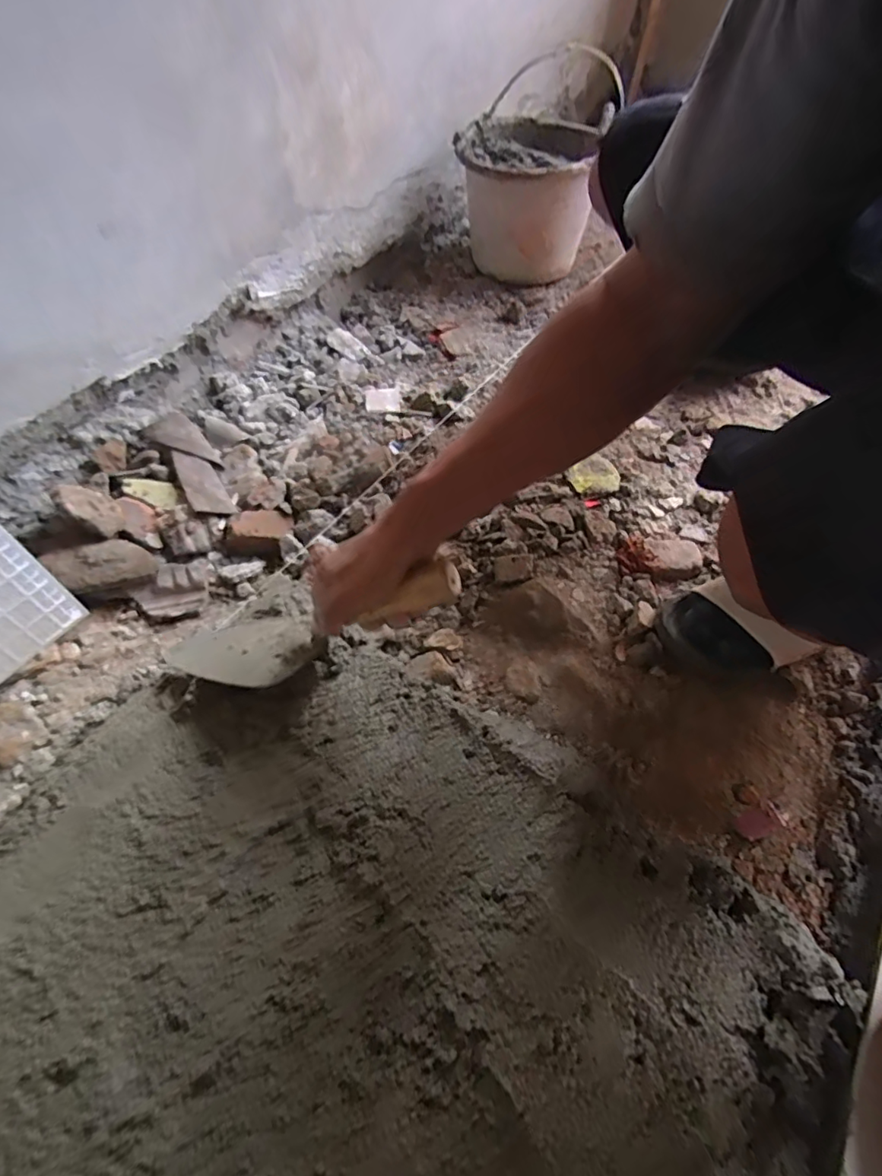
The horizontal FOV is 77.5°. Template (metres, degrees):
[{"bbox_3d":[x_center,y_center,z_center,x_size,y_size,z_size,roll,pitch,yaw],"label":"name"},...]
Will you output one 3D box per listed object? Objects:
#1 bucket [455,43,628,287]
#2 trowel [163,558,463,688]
[{"bbox_3d":[0.147,-0.701,1.008,0.225,0.209,0.290,3,54,3],"label":"bucket"},{"bbox_3d":[-0.119,0.034,0.478,0.299,0.049,0.086,-18,47,27],"label":"trowel"}]

